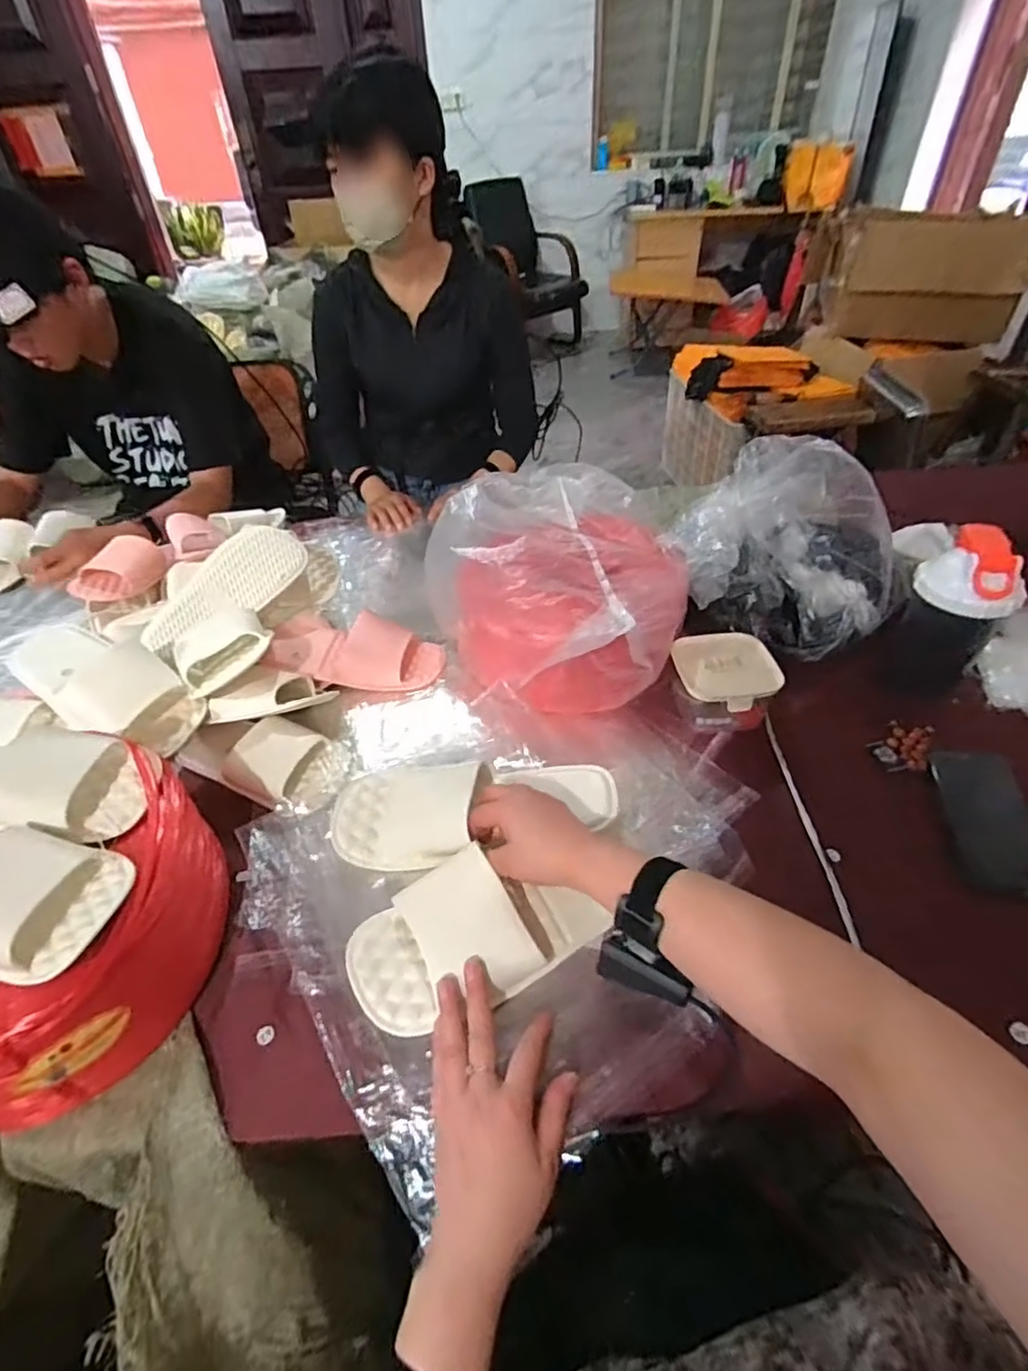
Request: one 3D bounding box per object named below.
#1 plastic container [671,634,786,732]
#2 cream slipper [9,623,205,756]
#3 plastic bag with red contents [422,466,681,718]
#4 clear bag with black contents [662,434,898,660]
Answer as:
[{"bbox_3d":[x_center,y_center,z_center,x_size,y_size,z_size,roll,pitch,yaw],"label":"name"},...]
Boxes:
[{"bbox_3d":[0.241,-0.005,0.709,0.110,0.058,0.111,-7,43,-4],"label":"plastic container"},{"bbox_3d":[-0.474,-0.003,0.708,0.261,0.055,0.115,27,50,28],"label":"cream slipper"},{"bbox_3d":[0.052,-0.129,0.782,0.306,0.155,0.314,7,44,11],"label":"plastic bag with red contents"},{"bbox_3d":[0.342,-0.173,0.766,0.265,0.177,0.235,18,47,22],"label":"clear bag with black contents"}]

